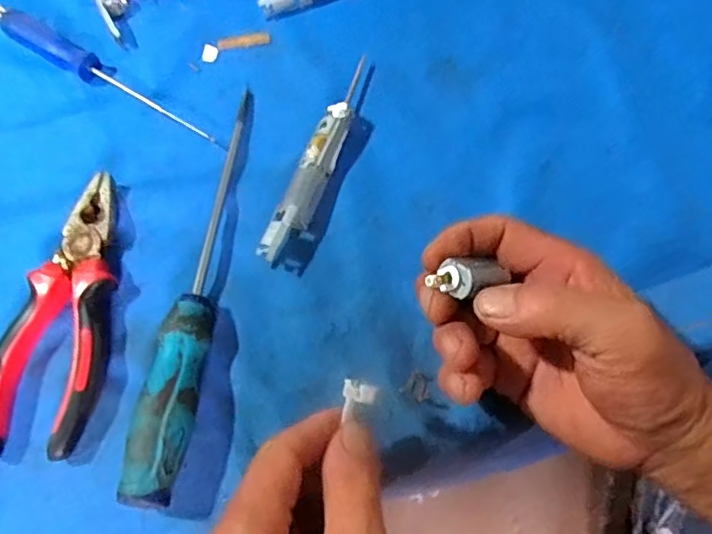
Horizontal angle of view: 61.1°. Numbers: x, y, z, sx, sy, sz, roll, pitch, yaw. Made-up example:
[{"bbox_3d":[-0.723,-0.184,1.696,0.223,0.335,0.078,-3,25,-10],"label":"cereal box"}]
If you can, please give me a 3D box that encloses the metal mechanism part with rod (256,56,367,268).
[{"bbox_3d":[-0.021,-0.064,0.363,0.019,0.019,0.139,20,72,9],"label":"metal mechanism part with rod"}]

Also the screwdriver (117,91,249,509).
[{"bbox_3d":[-0.086,0.002,0.335,0.028,0.031,0.239,6,70,4],"label":"screwdriver"}]

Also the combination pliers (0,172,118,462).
[{"bbox_3d":[-0.160,0.023,0.336,0.053,0.021,0.156,5,70,4],"label":"combination pliers"}]

